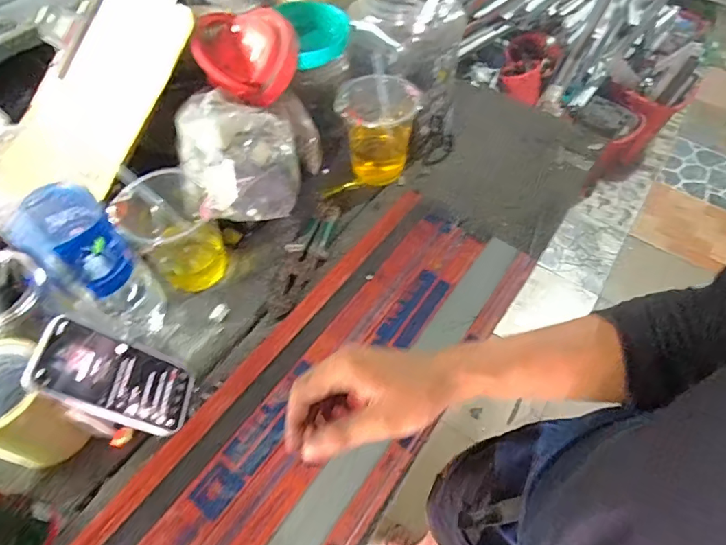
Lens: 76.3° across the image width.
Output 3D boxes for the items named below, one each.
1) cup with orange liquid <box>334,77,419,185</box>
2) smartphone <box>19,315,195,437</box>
[{"bbox_3d":[0.021,-0.212,0.708,0.107,0.143,0.103,1,56,-2],"label":"cup with orange liquid"},{"bbox_3d":[-0.255,0.111,0.488,0.006,0.166,0.083,-24,45,28],"label":"smartphone"}]

